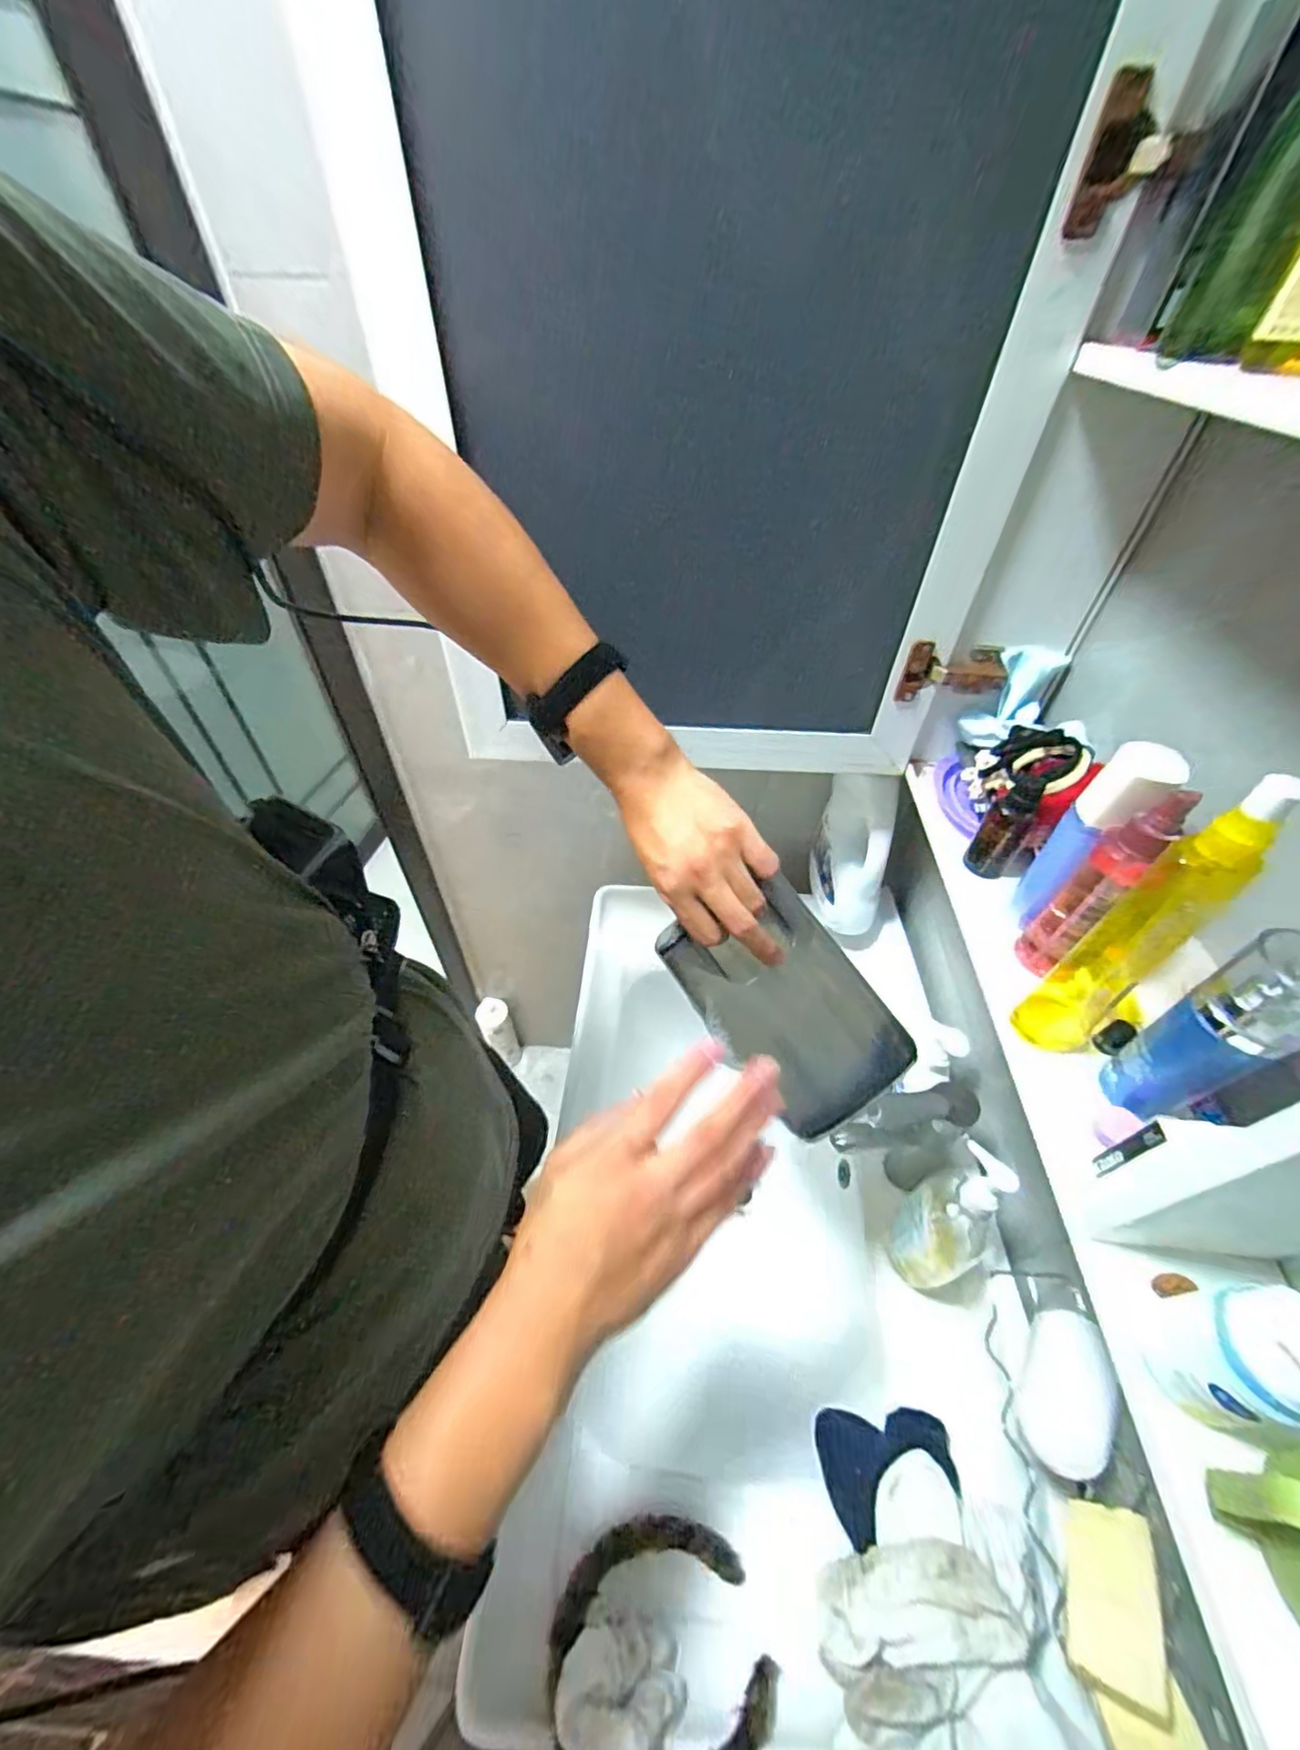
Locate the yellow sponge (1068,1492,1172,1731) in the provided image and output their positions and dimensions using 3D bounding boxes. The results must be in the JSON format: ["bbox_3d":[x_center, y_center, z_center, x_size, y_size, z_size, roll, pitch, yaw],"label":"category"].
[{"bbox_3d":[0.300,0.469,0.378,0.049,0.019,0.089,-2,26,35],"label":"yellow sponge"}]

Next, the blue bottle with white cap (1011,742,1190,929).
[{"bbox_3d":[0.318,-0.019,0.424,0.033,0.159,0.053,1,46,1],"label":"blue bottle with white cap"}]

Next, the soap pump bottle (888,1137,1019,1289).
[{"bbox_3d":[0.285,0.323,0.546,0.065,0.217,0.067,0,46,0],"label":"soap pump bottle"}]

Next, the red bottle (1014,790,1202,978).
[{"bbox_3d":[0.306,0.010,0.401,0.033,0.159,0.031,-35,55,-29],"label":"red bottle"}]

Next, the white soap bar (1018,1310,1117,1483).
[{"bbox_3d":[0.313,0.387,0.434,0.054,0.032,0.097,5,52,41],"label":"white soap bar"}]

